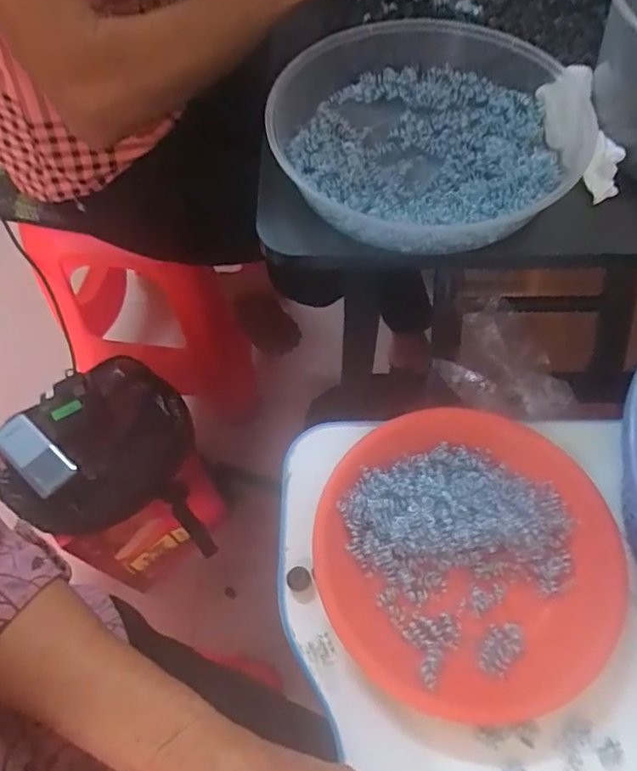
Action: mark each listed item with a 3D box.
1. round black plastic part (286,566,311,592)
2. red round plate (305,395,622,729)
[{"bbox_3d":[-0.014,0.131,0.383,0.016,0.004,0.016,-1,61,1],"label":"round black plastic part"},{"bbox_3d":[0.100,0.108,0.376,0.189,0.033,0.195,-1,61,1],"label":"red round plate"}]

